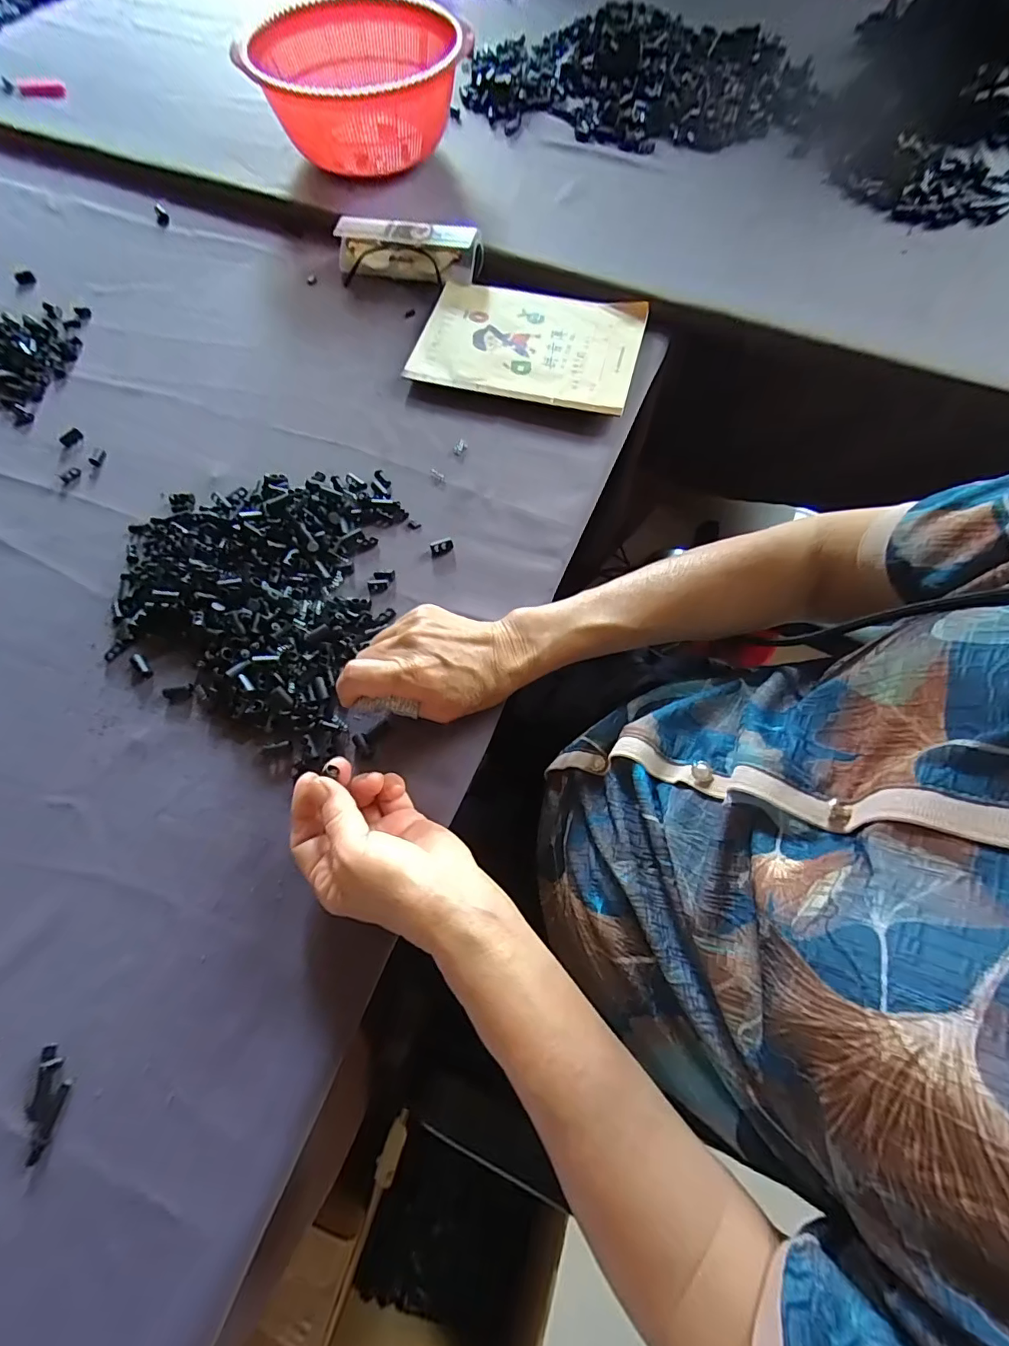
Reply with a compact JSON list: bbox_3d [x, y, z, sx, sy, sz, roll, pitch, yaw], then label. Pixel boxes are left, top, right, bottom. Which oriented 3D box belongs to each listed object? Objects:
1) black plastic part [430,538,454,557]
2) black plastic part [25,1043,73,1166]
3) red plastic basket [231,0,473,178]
[{"bbox_3d":[-0.051,-0.102,0.400,0.019,0.007,0.012,-13,69,-4],"label":"black plastic part"},{"bbox_3d":[-0.247,0.232,0.266,0.020,0.004,0.050,-3,68,0],"label":"black plastic part"},{"bbox_3d":[-0.158,-0.643,0.553,0.235,0.101,0.208,37,74,14],"label":"red plastic basket"}]

